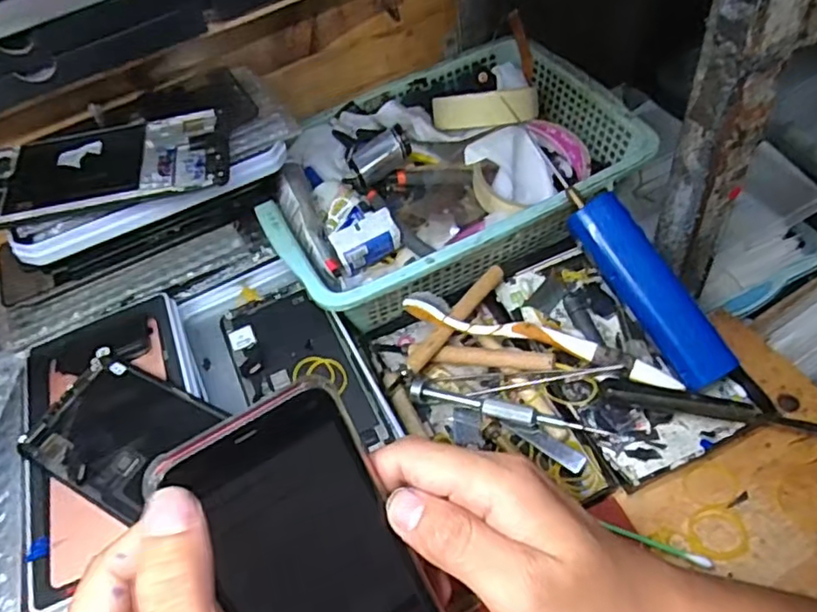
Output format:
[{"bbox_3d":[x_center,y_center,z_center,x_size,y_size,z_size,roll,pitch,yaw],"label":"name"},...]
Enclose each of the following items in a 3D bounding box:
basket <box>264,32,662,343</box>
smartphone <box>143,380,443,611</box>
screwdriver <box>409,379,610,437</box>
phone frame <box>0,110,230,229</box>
[{"bbox_3d":[0.025,-0.100,0.479,0.271,0.068,0.191,-26,53,-9],"label":"basket"},{"bbox_3d":[-0.034,0.108,0.246,0.072,0.148,0.006,-30,13,-21],"label":"smartphone"},{"bbox_3d":[0.061,0.066,0.384,0.123,0.012,0.013,12,57,18],"label":"screwdriver"},{"bbox_3d":[-0.187,-0.086,0.377,0.152,0.009,0.073,-16,53,-2],"label":"phone frame"}]

